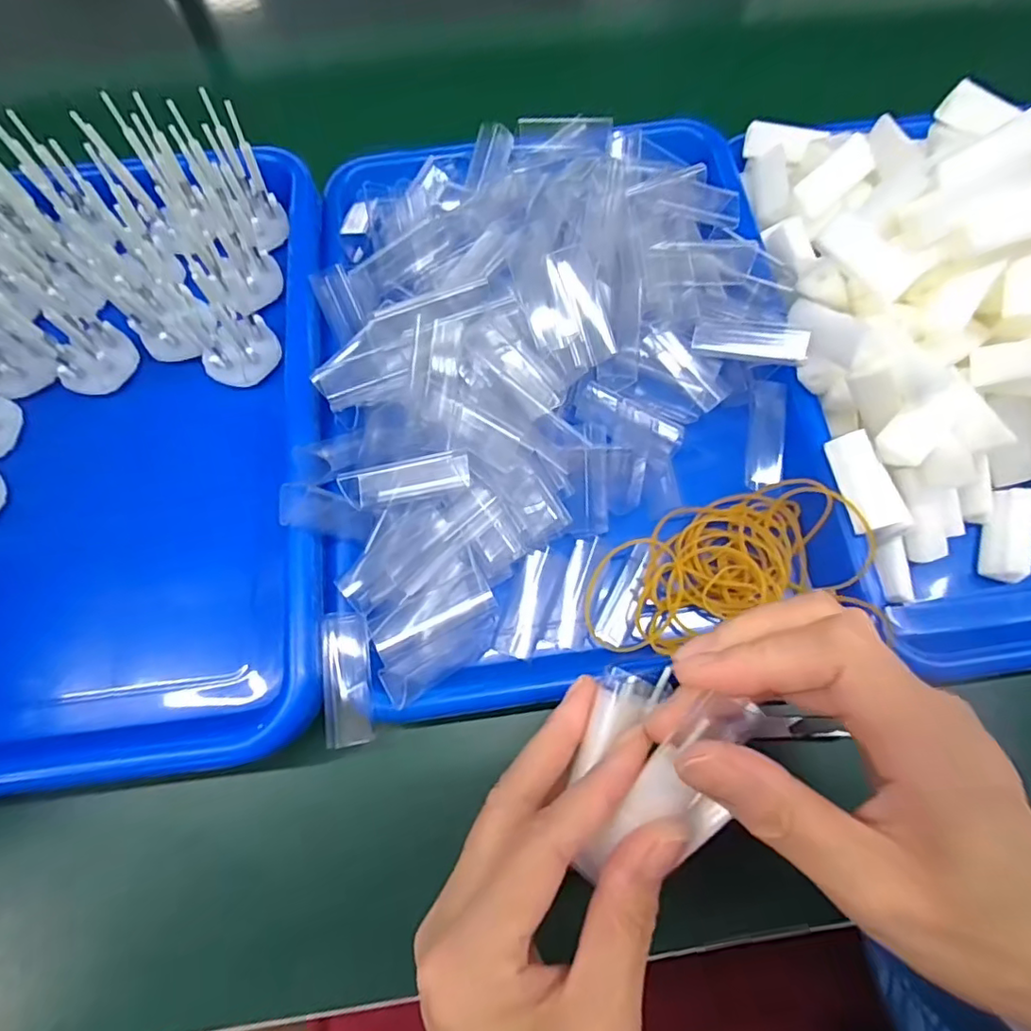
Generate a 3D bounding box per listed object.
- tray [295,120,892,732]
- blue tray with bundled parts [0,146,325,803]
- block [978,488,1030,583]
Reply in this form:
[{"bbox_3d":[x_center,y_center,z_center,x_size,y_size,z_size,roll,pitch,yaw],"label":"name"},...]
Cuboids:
[{"bbox_3d":[0.022,-0.073,0.295,0.259,0.063,0.314,-12,70,-4],"label":"tray"},{"bbox_3d":[-0.219,-0.046,0.275,0.250,0.078,0.329,-4,70,-1],"label":"blue tray with bundled parts"},{"bbox_3d":[0.242,0.010,0.282,0.014,0.017,0.044,15,71,6],"label":"block"}]

